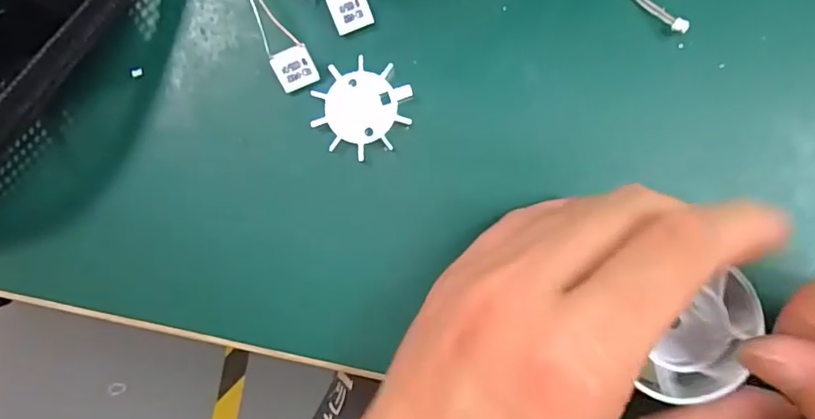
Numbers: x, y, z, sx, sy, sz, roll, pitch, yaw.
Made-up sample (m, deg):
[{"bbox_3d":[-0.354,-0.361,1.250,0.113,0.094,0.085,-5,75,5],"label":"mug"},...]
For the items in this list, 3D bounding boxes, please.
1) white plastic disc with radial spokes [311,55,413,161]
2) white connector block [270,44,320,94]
[{"bbox_3d":[-0.018,-0.041,0.223,0.039,0.005,0.036,-1,87,6],"label":"white plastic disc with radial spokes"},{"bbox_3d":[-0.045,-0.056,0.220,0.015,0.004,0.016,-27,122,-1],"label":"white connector block"}]

